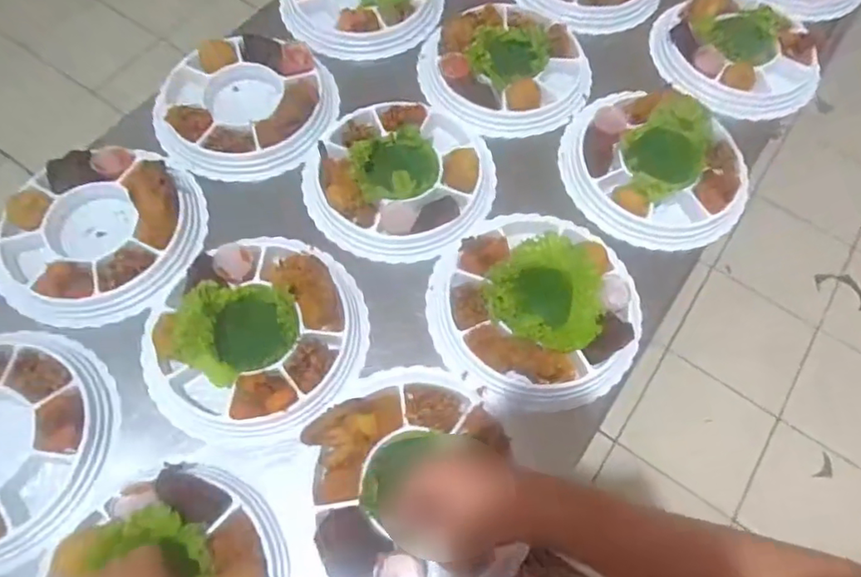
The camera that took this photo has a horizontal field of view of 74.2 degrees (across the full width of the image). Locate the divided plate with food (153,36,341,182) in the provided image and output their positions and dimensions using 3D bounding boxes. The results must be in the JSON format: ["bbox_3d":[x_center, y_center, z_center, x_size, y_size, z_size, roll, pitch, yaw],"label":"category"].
[{"bbox_3d":[-0.227,-0.231,0.718,0.229,0.040,0.215,1,66,-2],"label":"divided plate with food"}]

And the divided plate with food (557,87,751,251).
[{"bbox_3d":[0.278,-0.155,0.701,0.230,0.054,0.223,1,66,-2],"label":"divided plate with food"}]

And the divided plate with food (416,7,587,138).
[{"bbox_3d":[0.096,-0.296,0.759,0.212,0.042,0.197,1,66,-2],"label":"divided plate with food"}]

